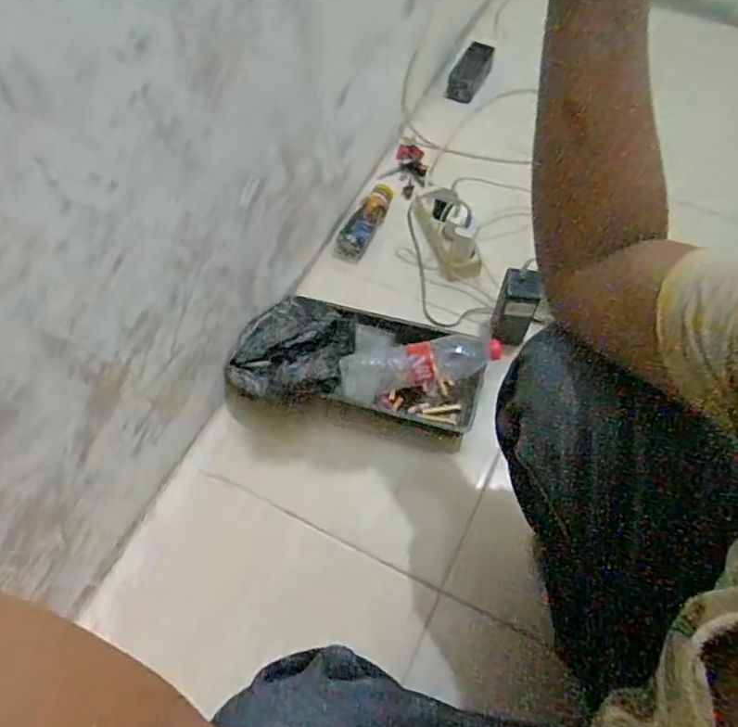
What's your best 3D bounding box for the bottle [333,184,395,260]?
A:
[{"bbox_3d":[-0.004,-0.249,0.992,0.048,0.048,0.176,25,66,15],"label":"bottle"}]

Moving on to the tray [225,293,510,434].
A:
[{"bbox_3d":[-0.008,0.002,0.841,0.374,0.098,0.172,7,63,6],"label":"tray"}]

